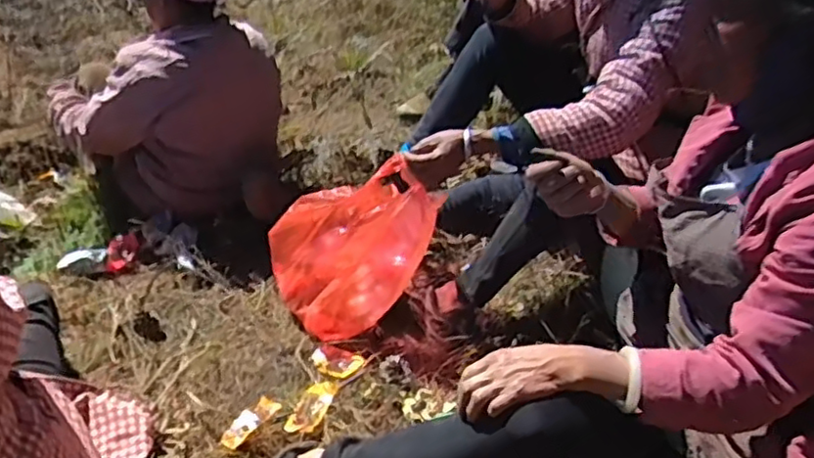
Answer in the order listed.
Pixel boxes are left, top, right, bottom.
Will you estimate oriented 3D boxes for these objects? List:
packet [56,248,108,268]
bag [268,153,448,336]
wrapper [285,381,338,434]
[{"bbox_3d":[-0.744,0.068,1.553,0.101,0.032,0.060,5,34,0],"label":"packet"},{"bbox_3d":[-0.090,0.007,1.326,0.340,0.314,0.272,-2,34,-10],"label":"bag"},{"bbox_3d":[-0.161,0.301,1.173,0.056,0.016,0.129,14,35,14],"label":"wrapper"}]

